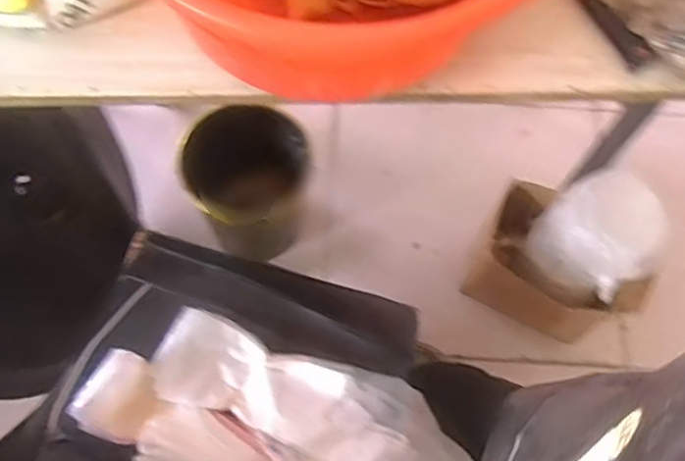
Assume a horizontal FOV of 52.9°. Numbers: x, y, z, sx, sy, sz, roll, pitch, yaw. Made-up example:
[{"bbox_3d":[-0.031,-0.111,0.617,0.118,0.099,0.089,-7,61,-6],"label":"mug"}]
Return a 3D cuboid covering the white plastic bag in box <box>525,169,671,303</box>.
[{"bbox_3d":[0.422,0.001,1.116,0.181,0.146,0.159,40,69,17],"label":"white plastic bag in box"}]

